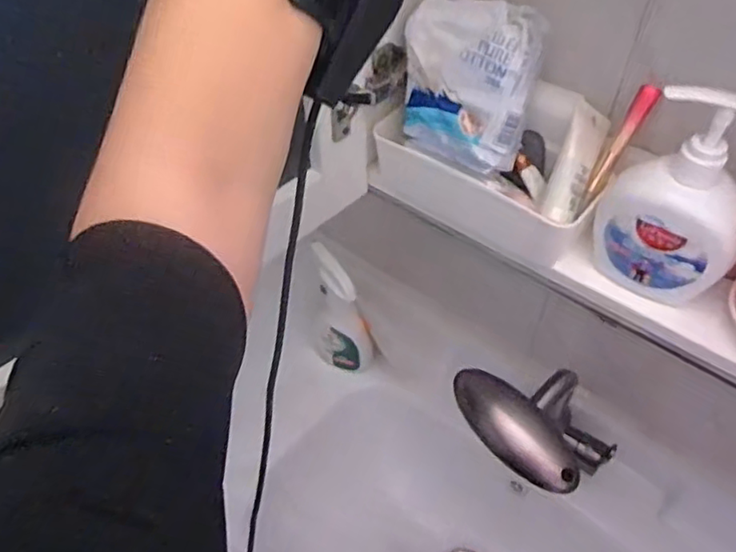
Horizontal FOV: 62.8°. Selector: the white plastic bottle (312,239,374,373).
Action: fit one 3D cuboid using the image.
[{"bbox_3d":[-0.038,0.049,0.837,0.080,0.191,0.077,-7,49,-4],"label":"white plastic bottle"}]

